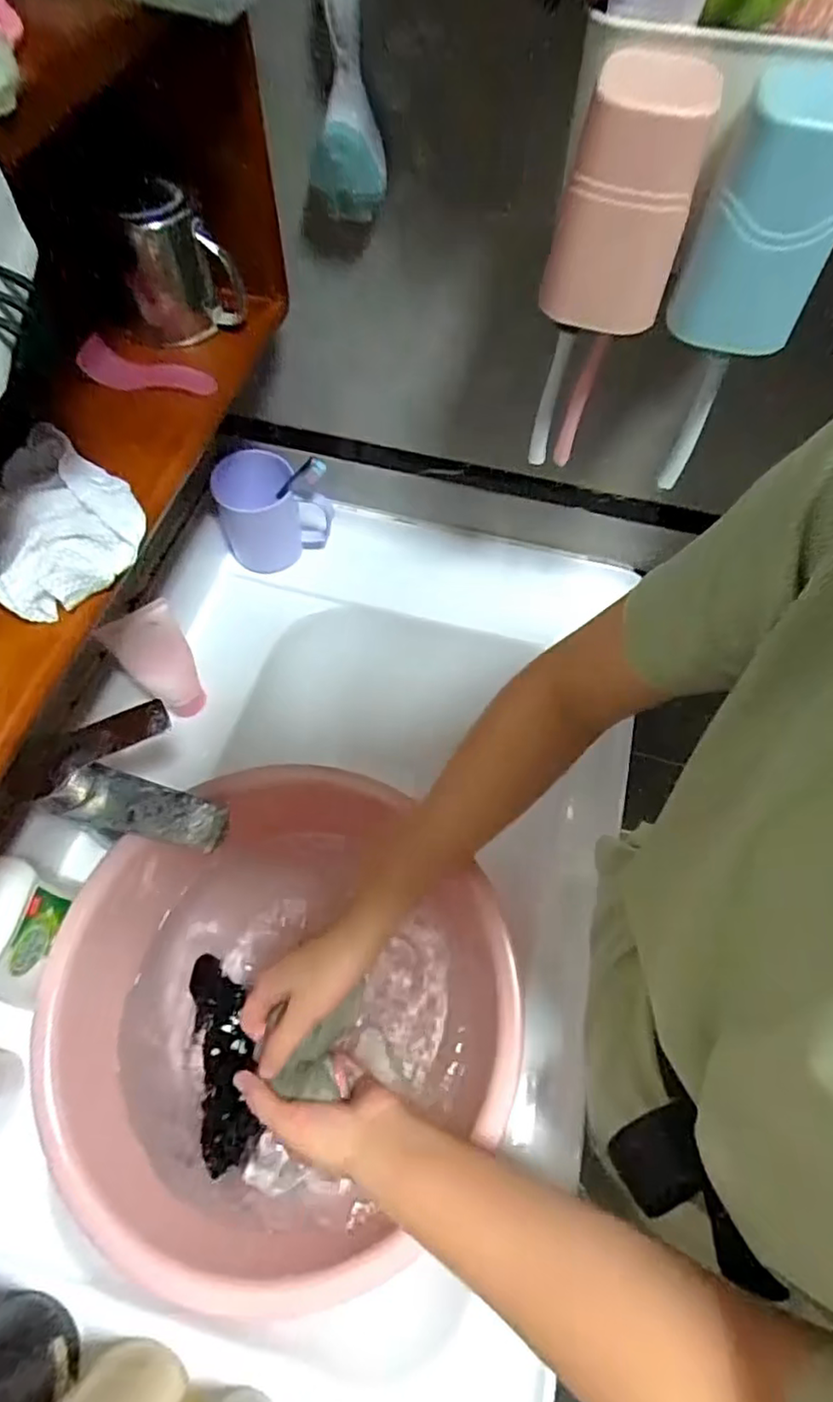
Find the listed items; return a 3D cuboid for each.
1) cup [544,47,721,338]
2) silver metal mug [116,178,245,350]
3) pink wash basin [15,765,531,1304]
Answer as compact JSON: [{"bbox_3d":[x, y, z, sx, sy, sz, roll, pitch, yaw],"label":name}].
[{"bbox_3d":[0.104,-0.245,0.307,0.058,0.096,0.053,19,63,8],"label":"cup"},{"bbox_3d":[-0.165,-0.309,0.432,0.074,0.095,0.052,-12,63,-8],"label":"silver metal mug"},{"bbox_3d":[-0.104,0.237,0.491,0.330,0.153,0.329,1,62,-1],"label":"pink wash basin"}]

